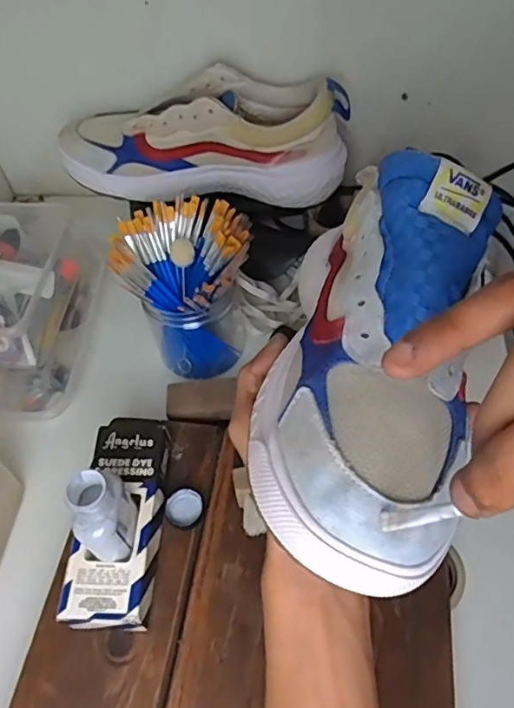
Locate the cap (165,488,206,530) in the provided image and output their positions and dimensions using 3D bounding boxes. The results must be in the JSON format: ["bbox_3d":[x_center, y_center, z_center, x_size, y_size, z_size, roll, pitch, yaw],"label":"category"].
[{"bbox_3d":[-0.054,0.118,0.426,0.029,0.006,0.030,-2,54,2],"label":"cap"}]

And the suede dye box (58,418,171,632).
[{"bbox_3d":[-0.099,0.144,0.395,0.055,0.035,0.096,-2,54,3],"label":"suede dye box"}]

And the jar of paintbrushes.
[{"bbox_3d":[-0.061,-0.058,0.519,0.115,0.140,0.101,-7,54,-1],"label":"jar of paintbrushes"}]

